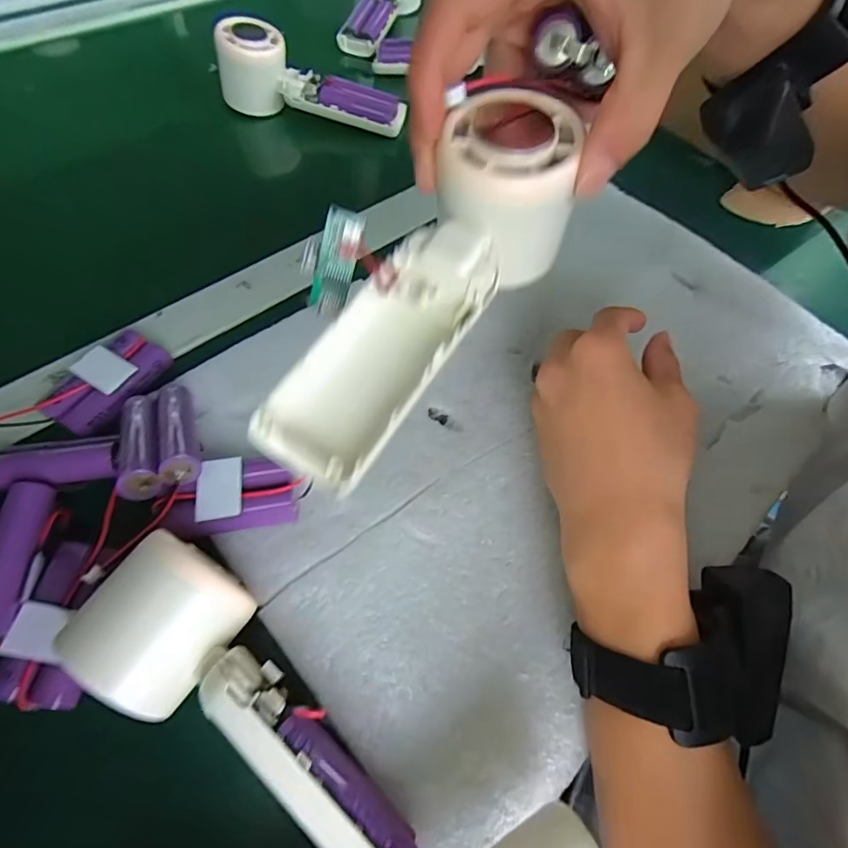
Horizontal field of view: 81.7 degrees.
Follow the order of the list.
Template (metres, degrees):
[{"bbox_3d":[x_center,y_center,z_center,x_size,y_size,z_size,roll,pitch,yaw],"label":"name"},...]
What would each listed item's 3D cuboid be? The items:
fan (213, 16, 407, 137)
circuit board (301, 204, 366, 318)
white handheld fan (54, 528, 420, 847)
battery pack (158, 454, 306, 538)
[{"bbox_3d":[-0.097,-0.303,0.429,0.160,0.051,0.040,14,60,4],"label":"fan"},{"bbox_3d":[-0.037,-0.064,0.194,0.018,0.042,0.011,27,29,11],"label":"circuit board"},{"bbox_3d":[-0.059,0.104,0.187,0.154,0.059,0.070,28,62,12],"label":"white handheld fan"},{"bbox_3d":[-0.094,0.037,0.245,0.062,0.022,0.034,-9,61,-9],"label":"battery pack"}]

